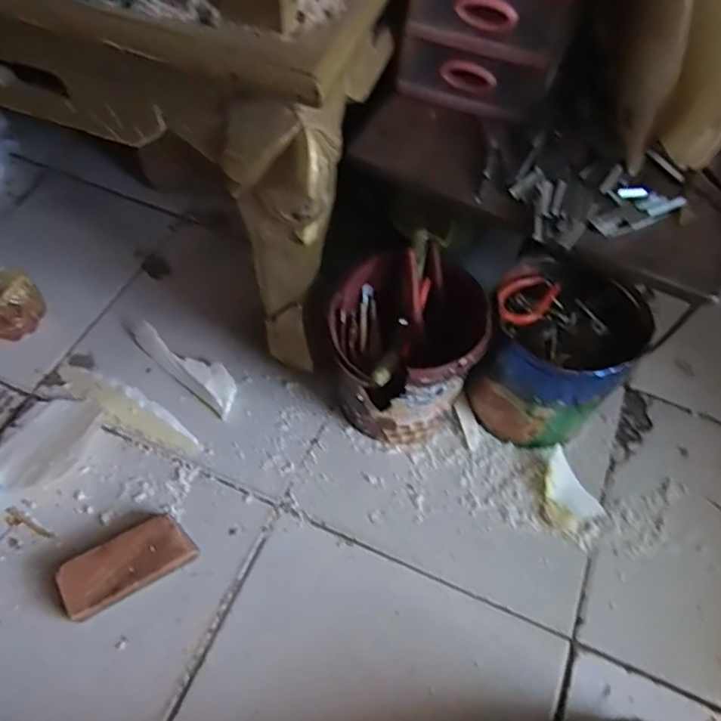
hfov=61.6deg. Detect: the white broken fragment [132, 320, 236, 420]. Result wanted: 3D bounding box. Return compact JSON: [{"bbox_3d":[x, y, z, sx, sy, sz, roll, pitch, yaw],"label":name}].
[{"bbox_3d":[-0.192,0.003,0.665,0.149,0.017,0.040,35,62,16],"label":"white broken fragment"}]

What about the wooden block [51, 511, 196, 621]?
[{"bbox_3d":[-0.211,0.185,0.548,0.111,0.027,0.051,-29,65,-20],"label":"wooden block"}]

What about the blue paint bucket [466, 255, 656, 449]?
[{"bbox_3d":[0.193,-0.005,0.627,0.137,0.149,0.150,2,58,-3],"label":"blue paint bucket"}]

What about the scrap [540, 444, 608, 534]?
[{"bbox_3d":[0.206,0.136,0.617,0.055,0.018,0.074,-29,65,-20],"label":"scrap"}]

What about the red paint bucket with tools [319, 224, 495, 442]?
[{"bbox_3d":[0.042,-0.015,0.611,0.143,0.167,0.145,2,58,-3],"label":"red paint bucket with tools"}]

